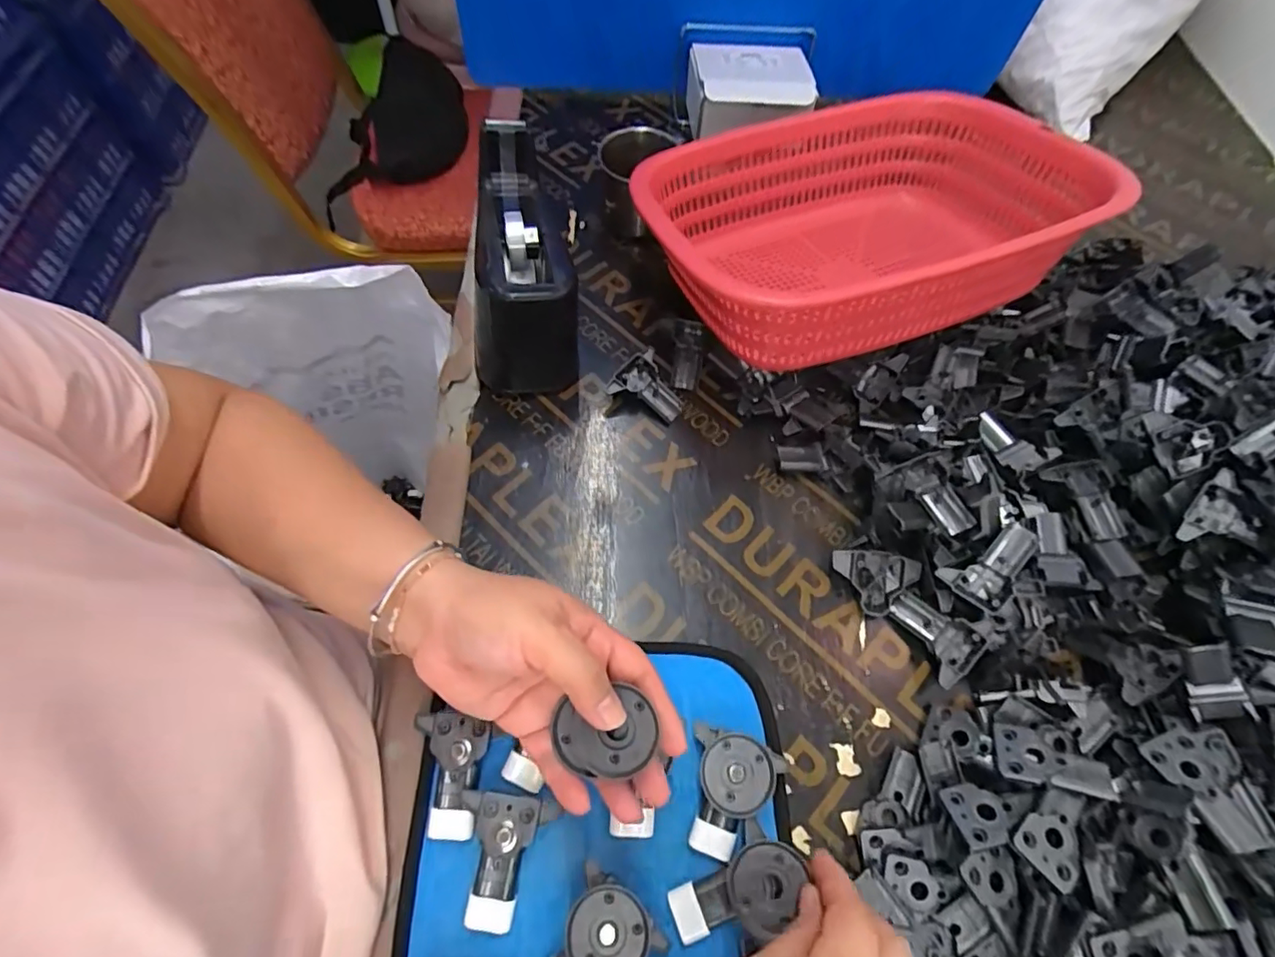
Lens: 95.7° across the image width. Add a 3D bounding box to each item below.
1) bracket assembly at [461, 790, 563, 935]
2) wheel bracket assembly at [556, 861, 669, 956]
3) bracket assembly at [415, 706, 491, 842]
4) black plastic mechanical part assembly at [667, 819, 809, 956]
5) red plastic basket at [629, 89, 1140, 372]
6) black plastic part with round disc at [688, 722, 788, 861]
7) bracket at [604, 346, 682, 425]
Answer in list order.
[{"bbox_3d":[-0.076,0.211,0.319,0.051,0.023,0.064,3,61,2],"label":"bracket assembly"},{"bbox_3d":[-0.026,0.241,0.304,0.065,0.024,0.051,-27,64,-13],"label":"wheel bracket assembly"},{"bbox_3d":[-0.108,0.171,0.332,0.043,0.018,0.067,-4,77,-1],"label":"bracket assembly"},{"bbox_3d":[0.053,0.221,0.309,0.075,0.028,0.037,-39,65,1],"label":"black plastic mechanical part assembly"},{"bbox_3d":[0.183,-0.215,0.480,0.339,0.134,0.241,-19,67,-12],"label":"red plastic basket"},{"bbox_3d":[0.055,0.185,0.337,0.053,0.024,0.064,14,62,8],"label":"black plastic part with round disc"},{"bbox_3d":[0.011,-0.075,0.469,0.054,0.023,0.051,36,67,14],"label":"bracket"}]

